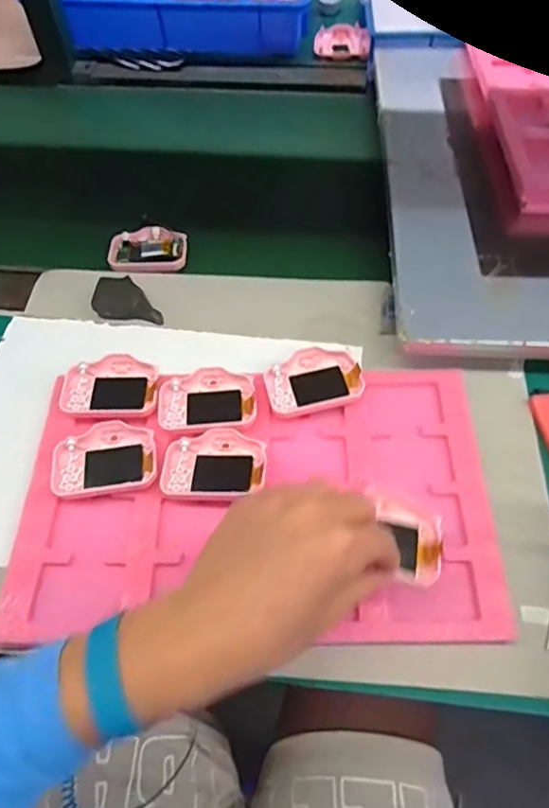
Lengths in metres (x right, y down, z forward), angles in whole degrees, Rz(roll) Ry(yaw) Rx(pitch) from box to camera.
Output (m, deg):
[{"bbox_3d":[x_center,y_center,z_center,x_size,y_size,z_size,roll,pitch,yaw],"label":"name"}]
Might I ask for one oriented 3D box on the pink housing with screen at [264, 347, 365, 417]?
[{"bbox_3d":[0.034,-0.020,0.493,0.083,0.019,0.057,-9,58,-4],"label":"pink housing with screen"}]

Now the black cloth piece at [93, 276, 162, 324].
[{"bbox_3d":[-0.147,-0.105,0.550,0.068,0.010,0.041,5,88,-3],"label":"black cloth piece"}]

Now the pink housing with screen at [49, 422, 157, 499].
[{"bbox_3d":[-0.141,0.045,0.456,0.082,0.015,0.060,-6,58,-2],"label":"pink housing with screen"}]

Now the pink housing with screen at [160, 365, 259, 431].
[{"bbox_3d":[-0.059,-0.004,0.481,0.082,0.011,0.059,-6,58,-2],"label":"pink housing with screen"}]

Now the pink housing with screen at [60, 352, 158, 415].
[{"bbox_3d":[-0.146,-0.016,0.495,0.084,0.023,0.059,0,58,2],"label":"pink housing with screen"}]

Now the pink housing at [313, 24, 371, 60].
[{"bbox_3d":[0.103,-0.551,0.828,0.082,0.019,0.067,5,58,5],"label":"pink housing"}]

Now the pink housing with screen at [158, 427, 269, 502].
[{"bbox_3d":[-0.049,0.049,0.451,0.084,0.015,0.059,-1,58,1],"label":"pink housing with screen"}]

